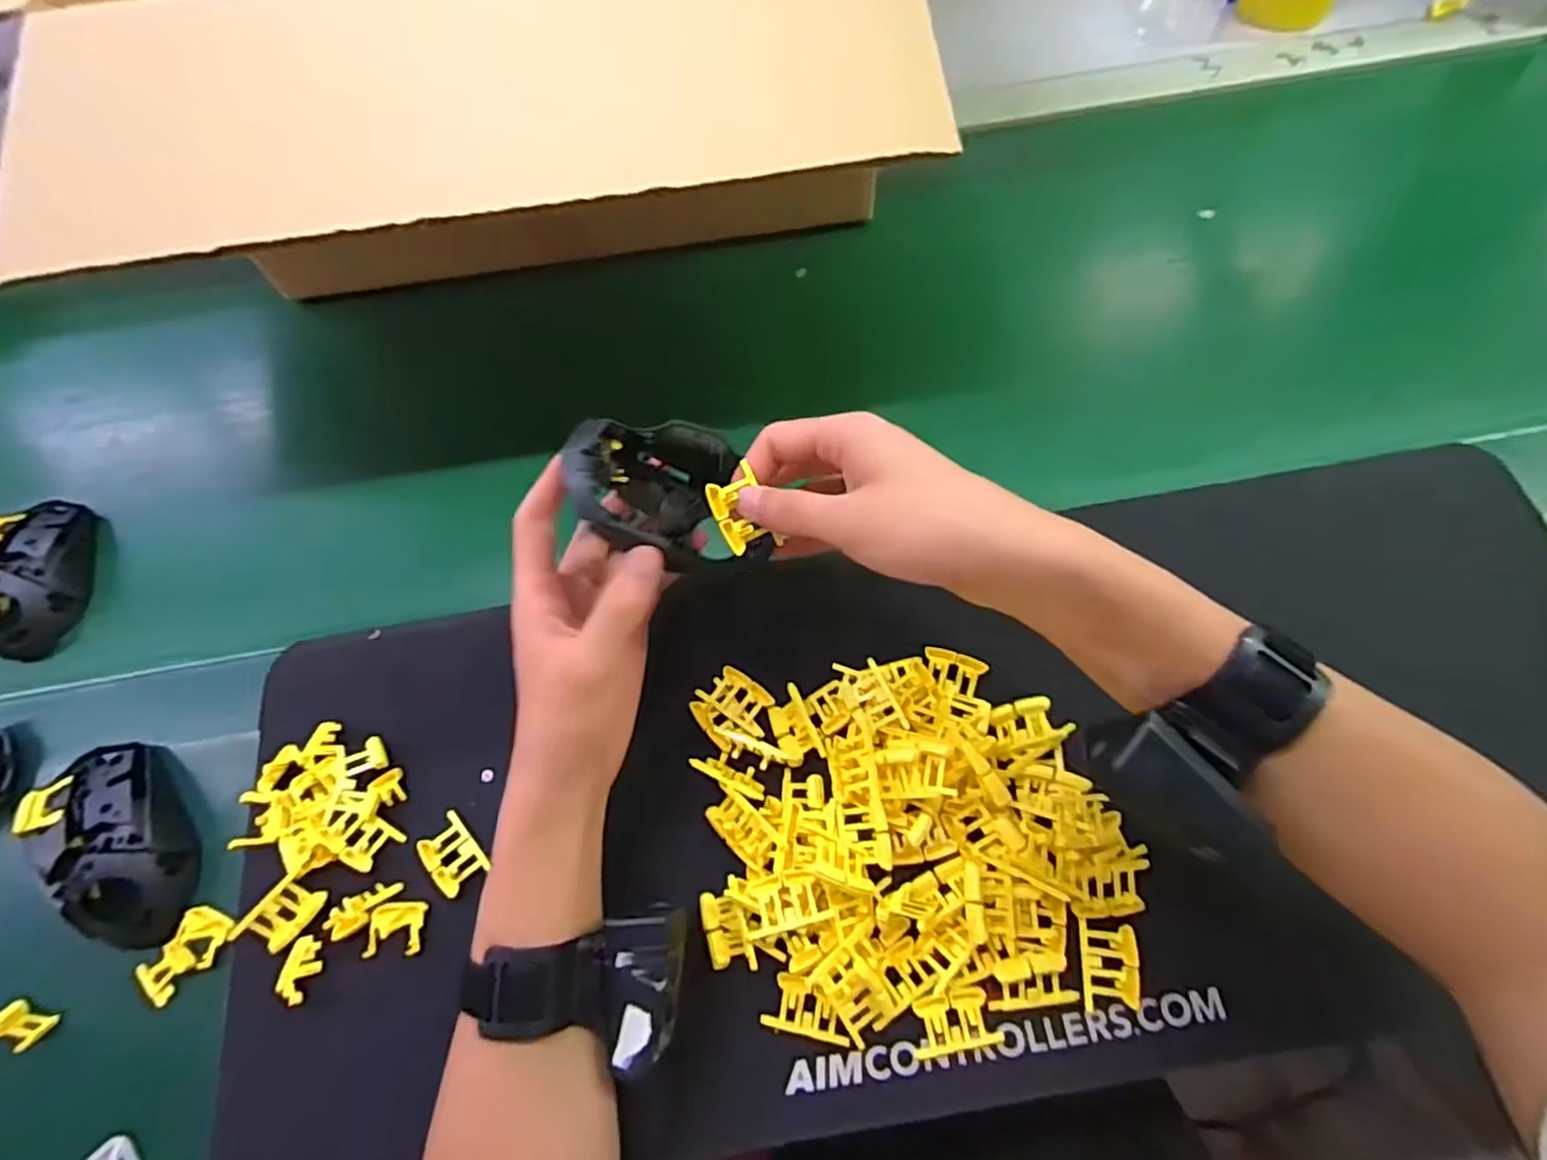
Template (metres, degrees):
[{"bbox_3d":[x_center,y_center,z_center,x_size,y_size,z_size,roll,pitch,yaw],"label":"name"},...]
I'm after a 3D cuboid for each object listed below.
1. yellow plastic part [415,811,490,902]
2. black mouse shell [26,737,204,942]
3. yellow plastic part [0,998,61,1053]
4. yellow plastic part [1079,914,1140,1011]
[{"bbox_3d":[-0.179,0.153,0.379,0.027,0.011,0.037,-42,70,-15],"label":"yellow plastic part"},{"bbox_3d":[-0.369,0.146,0.382,0.063,0.033,0.112,-32,68,-12],"label":"black mouse shell"},{"bbox_3d":[-0.399,0.236,0.360,0.028,0.011,0.016,12,66,8],"label":"yellow plastic part"},{"bbox_3d":[0.167,0.191,0.337,0.025,0.007,0.039,3,65,4],"label":"yellow plastic part"}]

